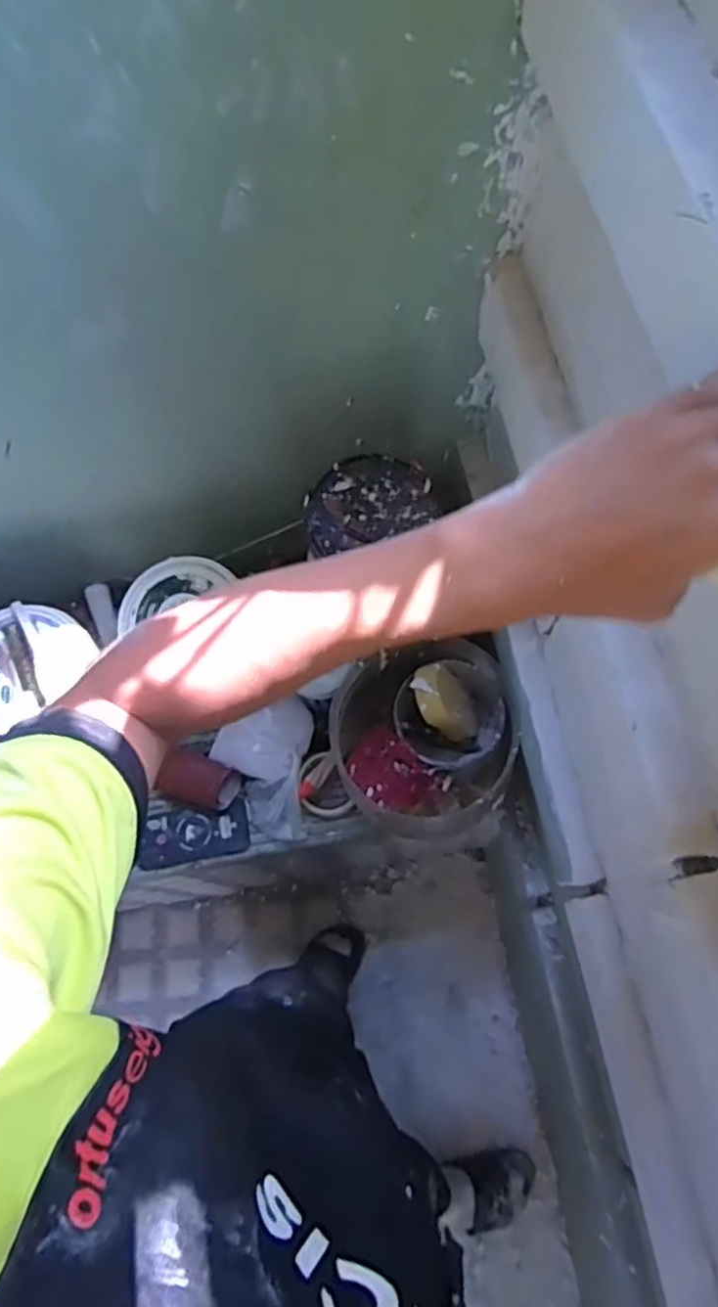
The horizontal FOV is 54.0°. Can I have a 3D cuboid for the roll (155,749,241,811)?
[{"bbox_3d":[-0.238,0.186,1.041,0.112,0.052,0.069,17,71,9],"label":"roll"}]

